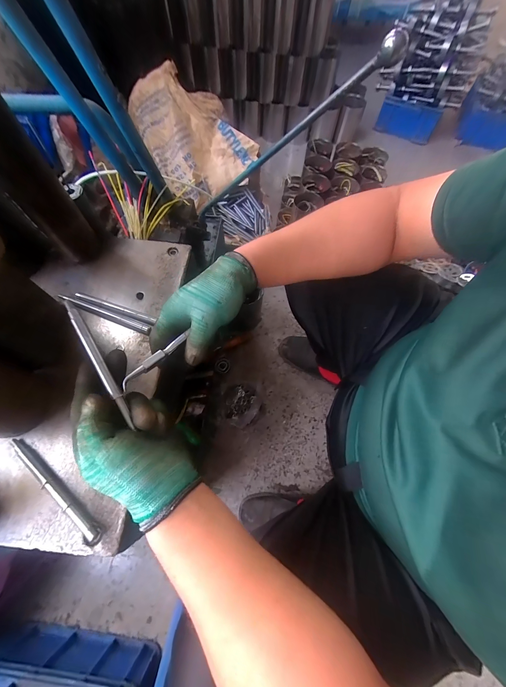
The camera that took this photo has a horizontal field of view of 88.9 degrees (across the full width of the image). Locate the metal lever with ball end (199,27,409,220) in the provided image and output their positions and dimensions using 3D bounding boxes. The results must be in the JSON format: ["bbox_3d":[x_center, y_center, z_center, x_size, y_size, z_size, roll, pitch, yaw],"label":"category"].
[{"bbox_3d":[0.027,-0.318,0.440,0.028,0.421,0.033,36,62,-34],"label":"metal lever with ball end"}]

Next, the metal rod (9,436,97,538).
[{"bbox_3d":[-0.242,0.172,0.310,0.163,0.016,0.010,35,70,13],"label":"metal rod"}]

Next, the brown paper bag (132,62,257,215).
[{"bbox_3d":[-0.210,-0.715,0.920,0.339,0.140,0.431,-29,98,-5],"label":"brown paper bag"}]

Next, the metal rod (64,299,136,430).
[{"bbox_3d":[-0.162,0.019,0.269,0.011,0.006,0.146,-30,84,-13],"label":"metal rod"}]

